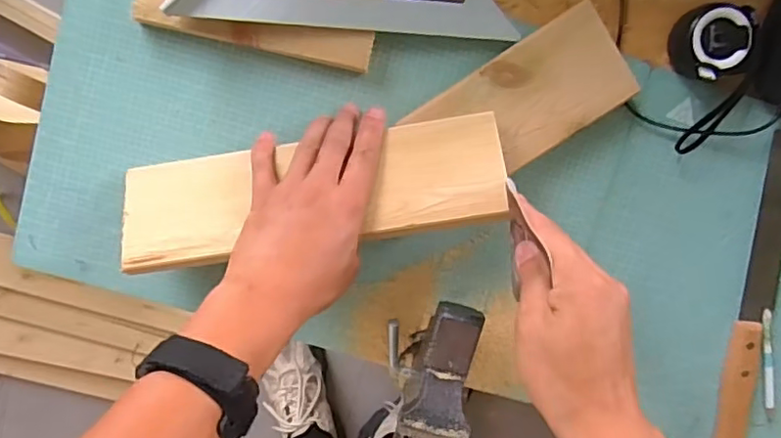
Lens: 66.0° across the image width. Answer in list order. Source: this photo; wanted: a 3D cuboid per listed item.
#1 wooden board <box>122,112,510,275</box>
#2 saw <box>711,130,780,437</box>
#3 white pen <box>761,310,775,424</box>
[{"bbox_3d":[-0.060,-0.021,0.440,0.281,0.017,0.086,-8,70,4],"label":"wooden board"},{"bbox_3d":[0.308,0.078,0.505,0.031,0.014,0.298,6,99,-2],"label":"saw"},{"bbox_3d":[0.327,0.128,0.520,0.012,0.006,0.105,-9,99,0],"label":"white pen"}]

